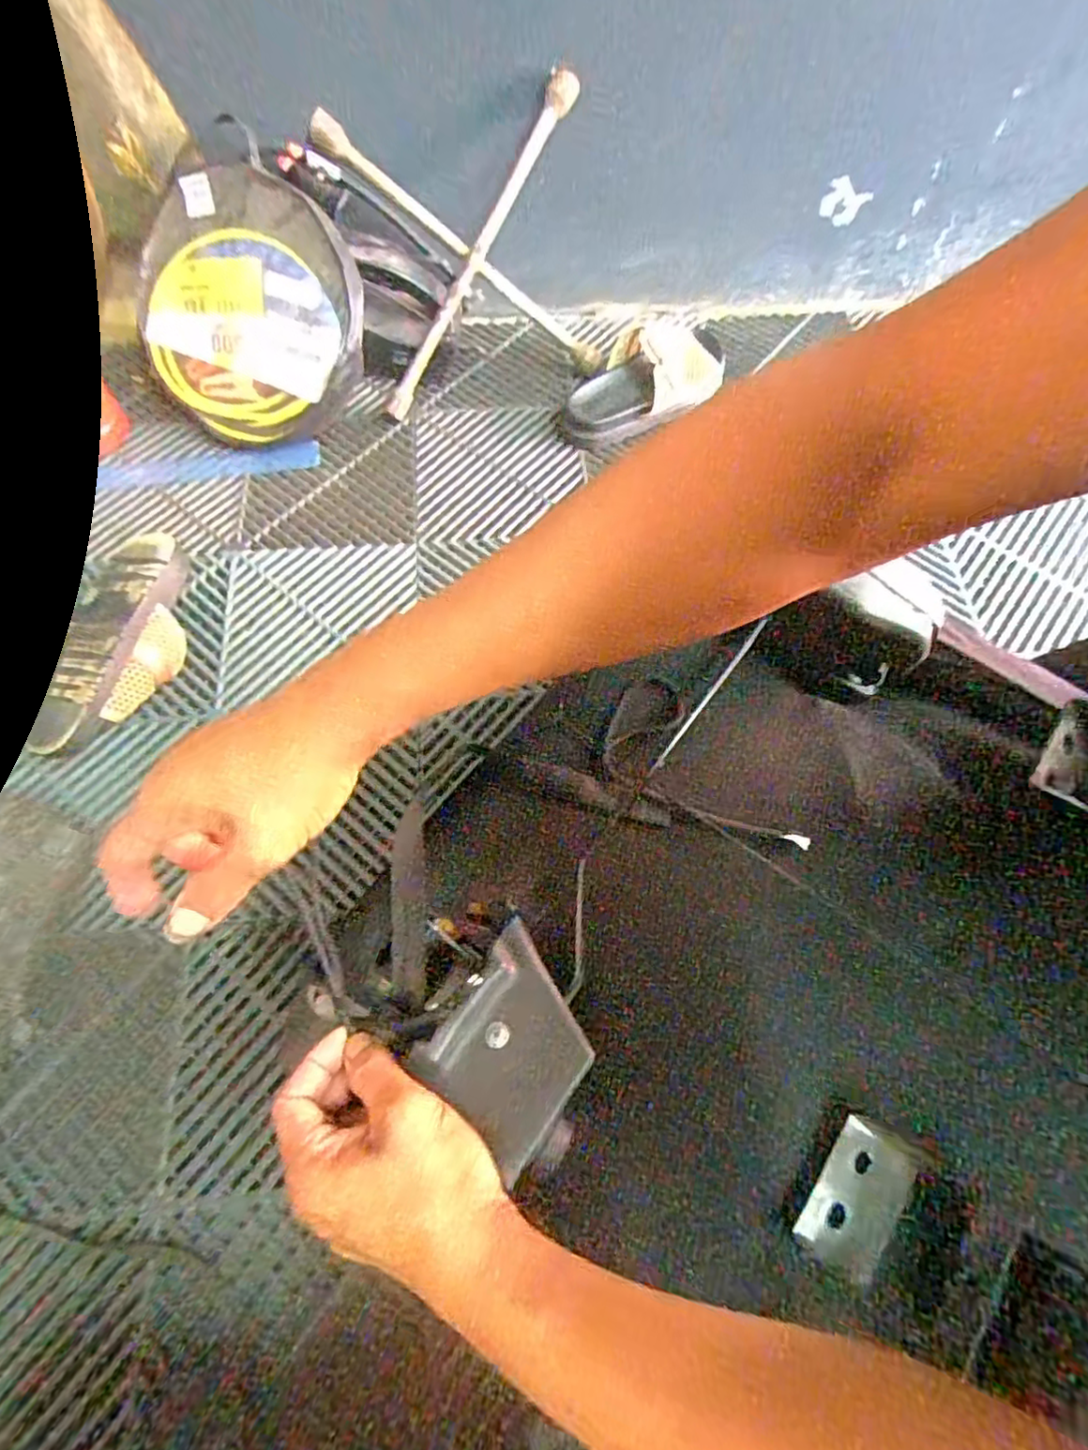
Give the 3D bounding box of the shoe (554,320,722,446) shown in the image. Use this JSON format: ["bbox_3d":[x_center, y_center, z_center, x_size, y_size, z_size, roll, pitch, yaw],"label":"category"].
[{"bbox_3d":[0.122,-0.428,0.781,0.243,0.061,0.109,-33,70,-14],"label":"shoe"}]

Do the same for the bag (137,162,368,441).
[{"bbox_3d":[-0.331,-0.468,0.716,0.262,0.071,0.272,-14,105,19],"label":"bag"}]

